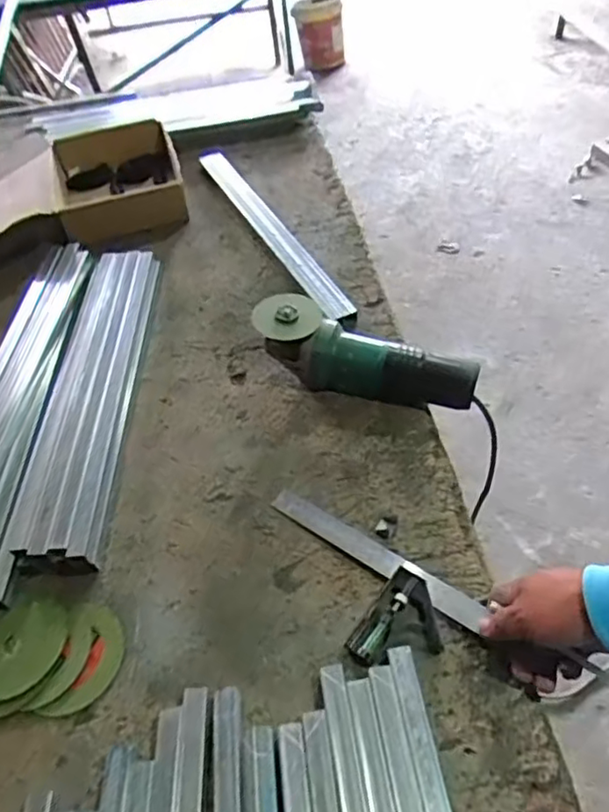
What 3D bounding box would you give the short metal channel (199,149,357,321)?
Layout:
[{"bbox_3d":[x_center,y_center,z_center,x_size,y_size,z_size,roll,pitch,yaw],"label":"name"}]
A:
[{"bbox_3d":[-0.063,-0.295,1.007,0.044,0.030,0.526,-23,51,-13],"label":"short metal channel"}]

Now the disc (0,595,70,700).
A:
[{"bbox_3d":[-0.277,0.231,0.594,0.087,0.004,0.099,32,56,22],"label":"disc"}]

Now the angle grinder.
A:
[{"bbox_3d":[0.075,-0.063,0.756,0.269,0.096,0.075,12,52,16],"label":"angle grinder"}]

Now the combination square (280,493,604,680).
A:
[{"bbox_3d":[0.082,0.182,0.581,0.327,0.017,0.113,30,59,33],"label":"combination square"}]

